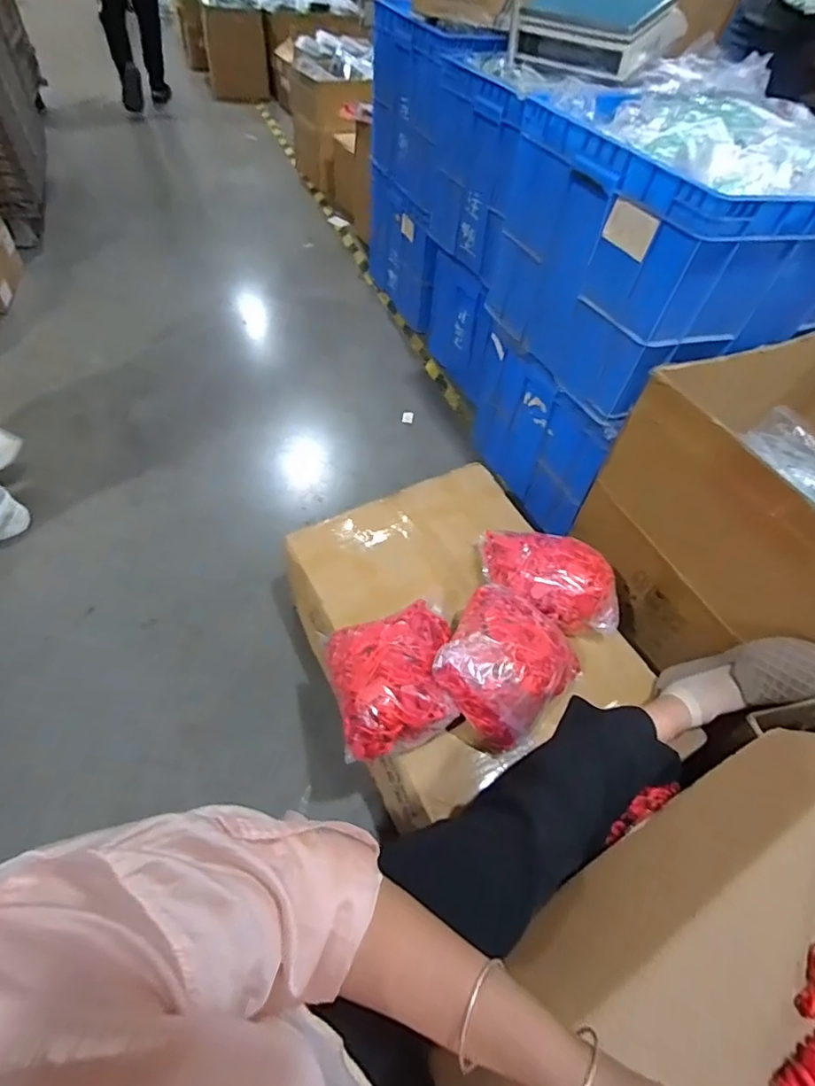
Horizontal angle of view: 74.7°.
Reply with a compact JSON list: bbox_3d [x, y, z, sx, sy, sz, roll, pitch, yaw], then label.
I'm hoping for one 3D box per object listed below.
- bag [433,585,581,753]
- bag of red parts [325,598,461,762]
[{"bbox_3d":[0.145,0.175,0.777,0.187,0.118,0.192,32,56,18],"label":"bag"},{"bbox_3d":[-0.018,0.191,0.772,0.179,0.093,0.198,-7,53,-11],"label":"bag of red parts"}]

